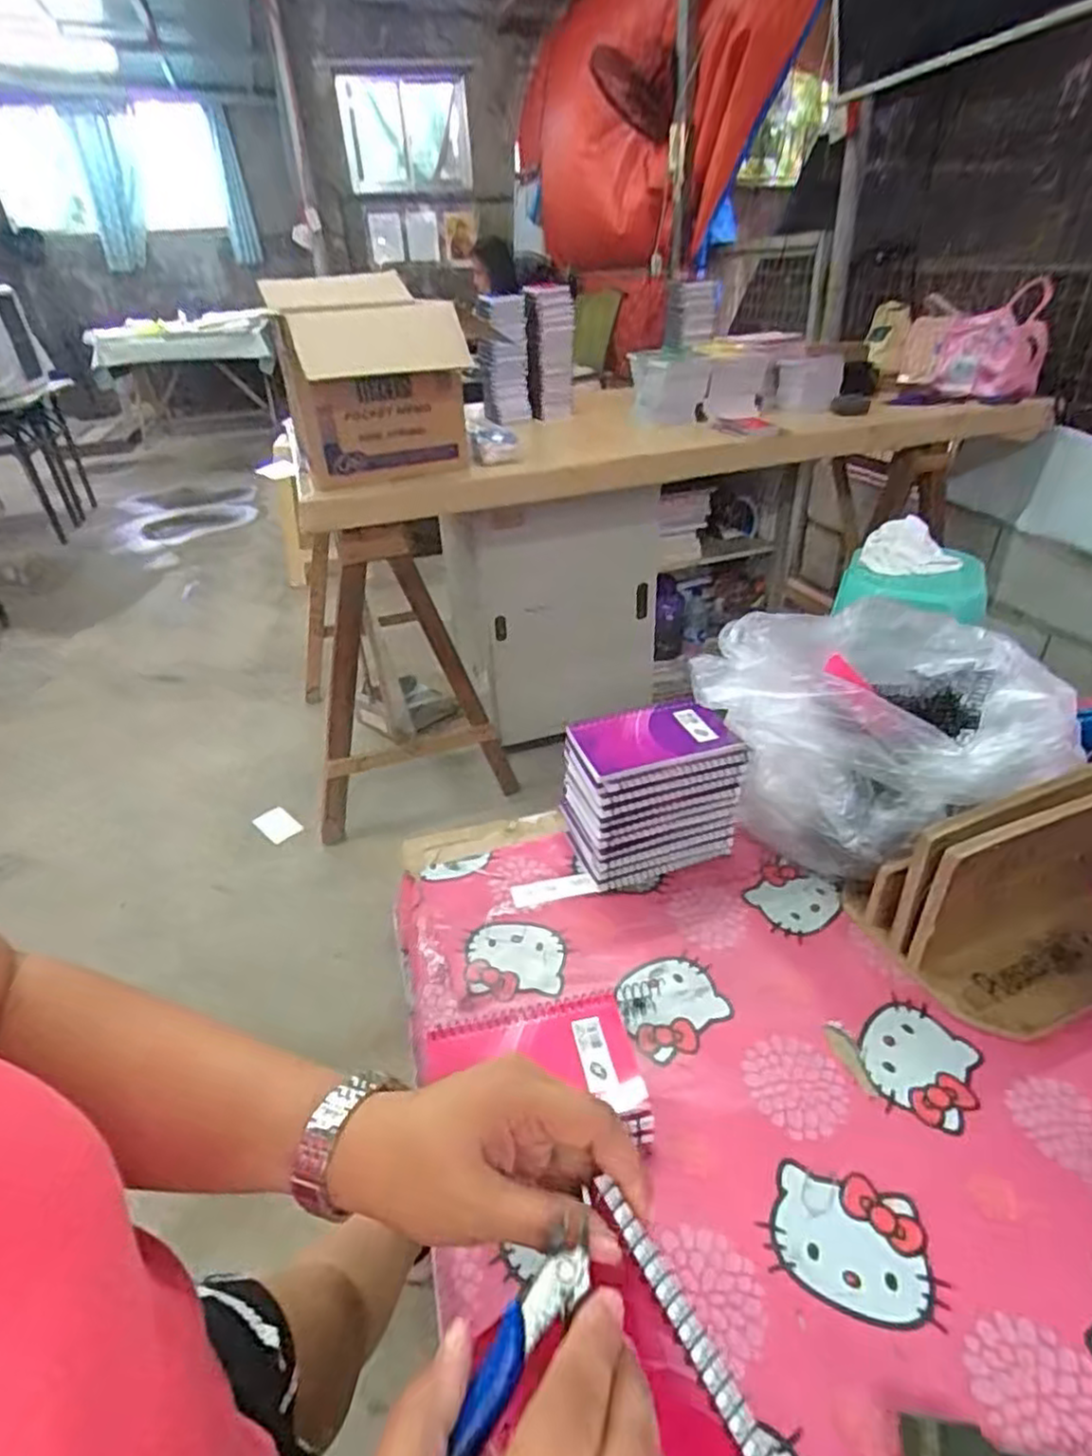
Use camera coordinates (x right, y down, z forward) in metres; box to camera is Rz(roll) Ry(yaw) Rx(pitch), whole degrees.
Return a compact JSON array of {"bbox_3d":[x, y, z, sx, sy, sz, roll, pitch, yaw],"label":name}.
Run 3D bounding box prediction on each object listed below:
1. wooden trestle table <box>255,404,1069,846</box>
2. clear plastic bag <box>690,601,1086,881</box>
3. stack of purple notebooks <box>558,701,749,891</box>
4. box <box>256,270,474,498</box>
[{"bbox_3d":[0.272,-0.402,1.917,1.894,0.887,0.541,-12,34,-12],"label":"wooden trestle table"},{"bbox_3d":[0.286,0.003,0.607,0.256,0.181,0.225,18,40,30],"label":"clear plastic bag"},{"bbox_3d":[0.093,0.058,0.637,0.148,0.122,0.093,-10,34,-9],"label":"stack of purple notebooks"},{"bbox_3d":[-0.341,-0.675,1.384,0.322,0.338,0.411,-12,34,-11],"label":"box"}]

